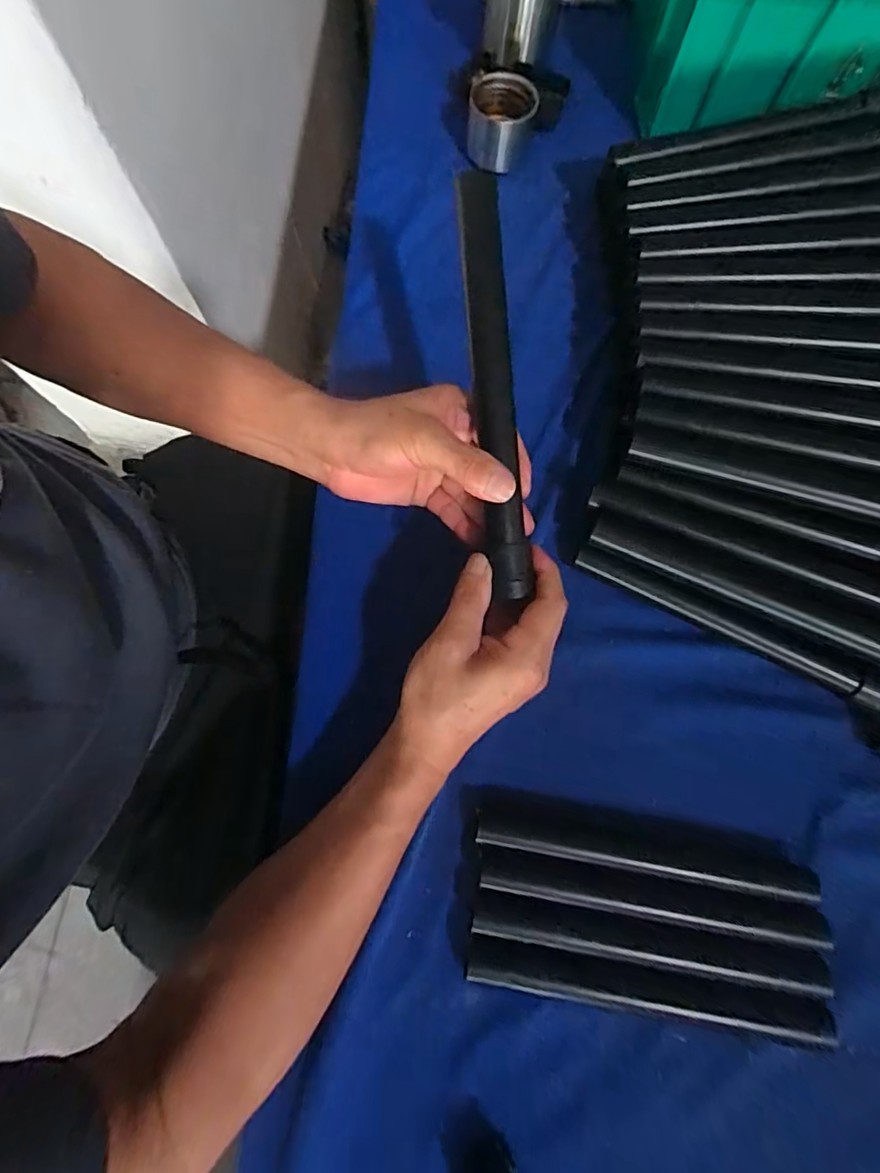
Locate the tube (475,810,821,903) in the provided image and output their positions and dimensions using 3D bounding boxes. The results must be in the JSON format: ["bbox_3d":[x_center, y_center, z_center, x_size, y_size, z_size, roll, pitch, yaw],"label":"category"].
[{"bbox_3d":[0.131,0.174,0.330,0.214,0.018,0.020,9,74,1],"label":"tube"}]

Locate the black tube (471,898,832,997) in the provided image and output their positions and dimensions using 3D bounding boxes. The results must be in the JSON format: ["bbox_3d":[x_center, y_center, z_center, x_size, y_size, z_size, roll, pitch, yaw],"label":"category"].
[{"bbox_3d":[0.125,0.223,0.315,0.209,0.023,0.022,7,74,1],"label":"black tube"}]

